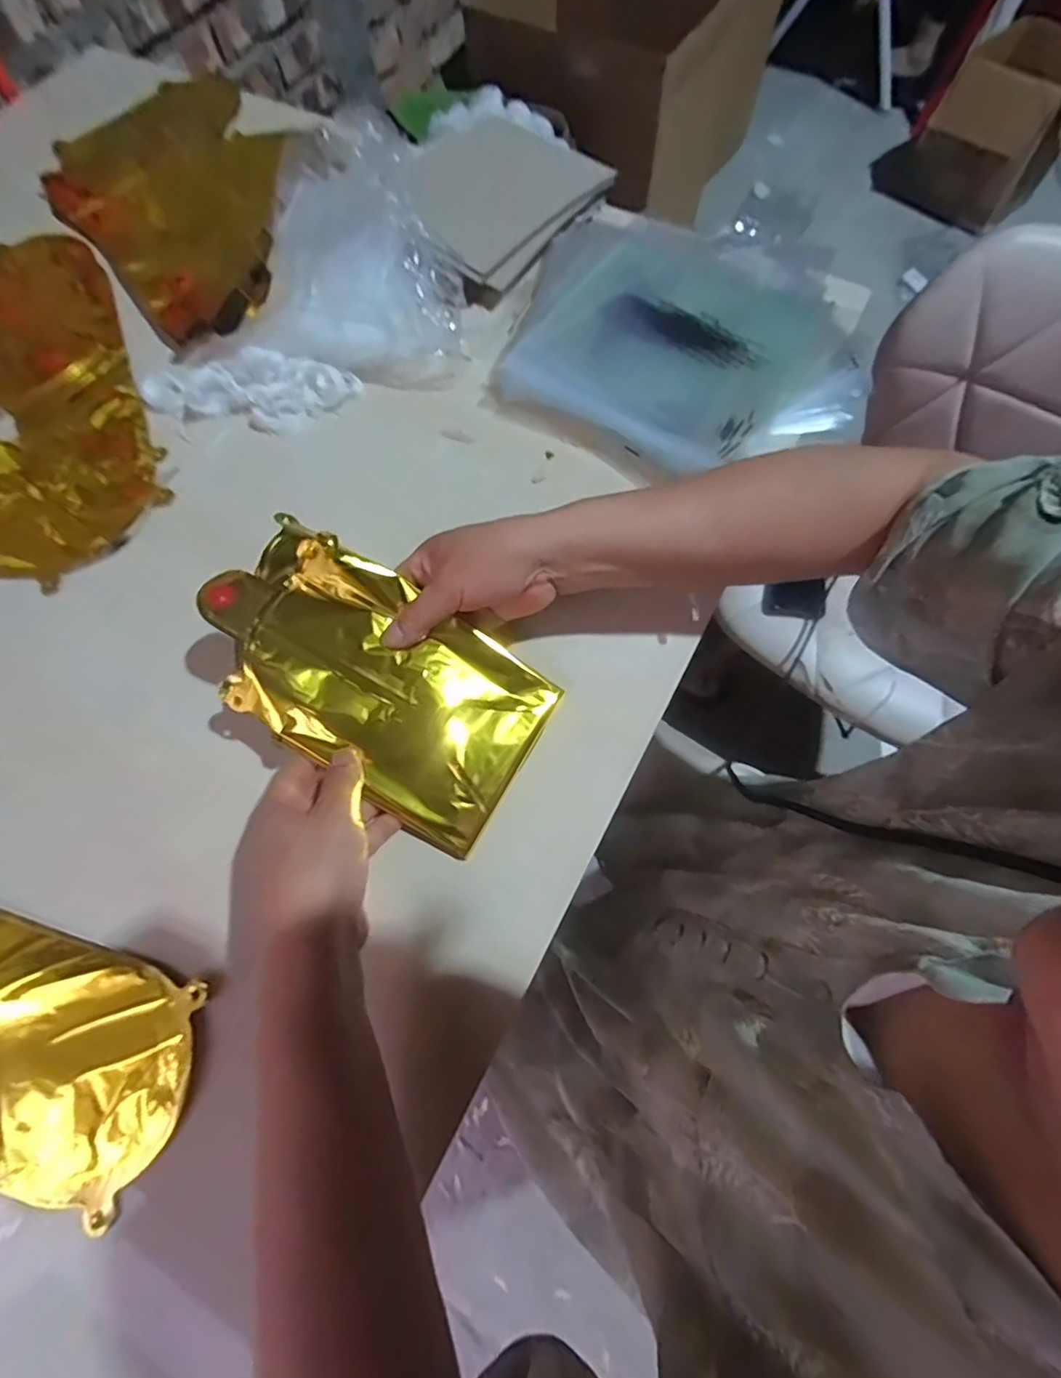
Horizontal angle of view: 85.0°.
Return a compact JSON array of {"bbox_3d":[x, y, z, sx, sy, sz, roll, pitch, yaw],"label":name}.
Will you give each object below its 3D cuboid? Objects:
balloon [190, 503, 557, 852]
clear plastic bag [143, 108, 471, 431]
[{"bbox_3d":[-0.100,-0.007,0.370,0.217,0.013,0.125,34,78,-4],"label":"balloon"},{"bbox_3d":[-0.213,-0.356,0.501,0.293,0.076,0.234,-23,70,-6],"label":"clear plastic bag"}]

